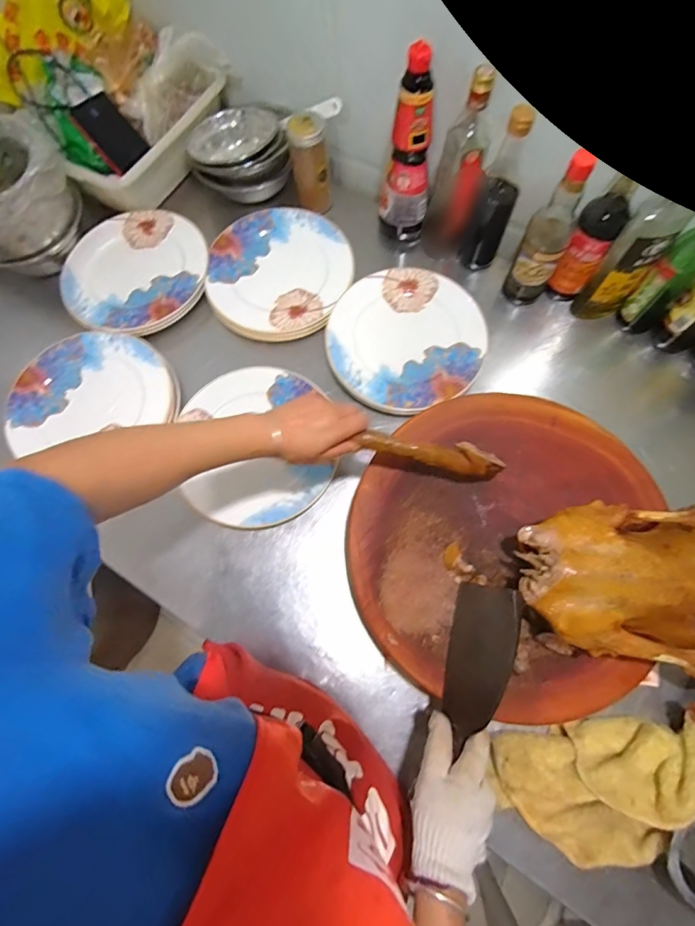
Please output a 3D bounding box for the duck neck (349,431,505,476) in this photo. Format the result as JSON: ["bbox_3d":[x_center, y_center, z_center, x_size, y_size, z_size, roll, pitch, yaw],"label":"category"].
[{"bbox_3d":[0.106,-0.015,0.510,0.173,0.019,0.040,12,72,-3],"label":"duck neck"}]

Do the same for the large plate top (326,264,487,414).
[{"bbox_3d":[0.097,-0.206,0.683,0.245,0.023,0.243,-1,71,2],"label":"large plate top"}]

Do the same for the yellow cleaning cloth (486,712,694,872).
[{"bbox_3d":[0.312,0.383,0.485,0.239,0.050,0.144,-12,71,-1],"label":"yellow cleaning cloth"}]

